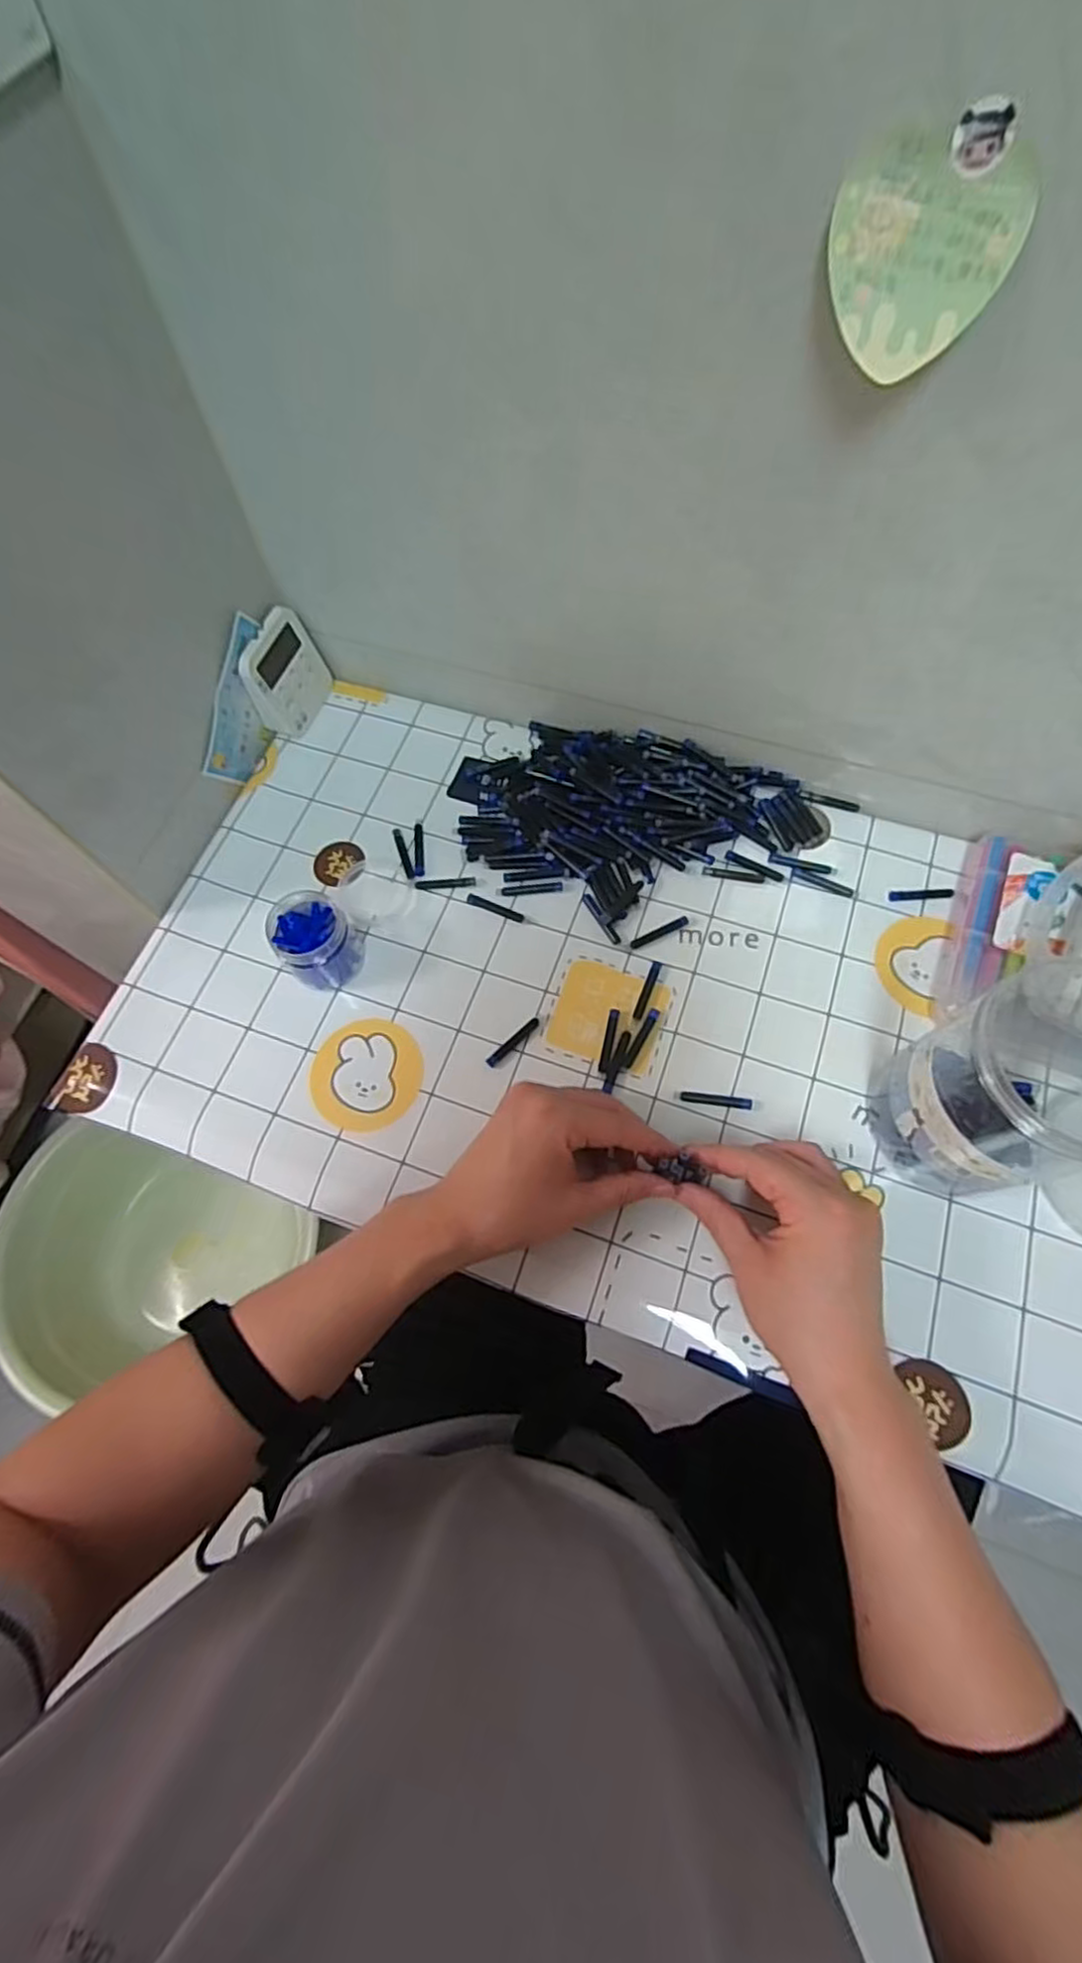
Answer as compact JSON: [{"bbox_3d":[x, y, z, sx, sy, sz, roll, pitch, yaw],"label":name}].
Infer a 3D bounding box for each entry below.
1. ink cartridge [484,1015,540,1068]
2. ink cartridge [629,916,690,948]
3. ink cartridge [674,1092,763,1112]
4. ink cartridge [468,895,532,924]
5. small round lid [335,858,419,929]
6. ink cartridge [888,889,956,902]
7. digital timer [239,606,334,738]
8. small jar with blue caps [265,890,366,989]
[{"bbox_3d":[-0.019,0.042,0.494,0.007,0.004,0.047,42,74,16],"label":"ink cartridge"},{"bbox_3d":[0.088,-0.036,0.526,0.047,0.004,0.007,-25,69,-9],"label":"ink cartridge"},{"bbox_3d":[0.119,0.079,0.479,0.057,0.005,0.008,9,68,5],"label":"ink cartridge"},{"bbox_3d":[-0.031,-0.054,0.533,0.050,0.004,0.008,23,70,10],"label":"ink cartridge"},{"bbox_3d":[-0.127,-0.068,0.545,0.055,0.006,0.059,0,68,1],"label":"small round lid"},{"bbox_3d":[0.283,-0.064,0.531,0.046,0.005,0.008,-3,68,0],"label":"ink cartridge"},{"bbox_3d":[-0.209,-0.252,0.584,0.018,0.079,0.076,15,68,24],"label":"digital timer"},{"bbox_3d":[-0.157,-0.031,0.499,0.055,0.055,0.057,0,68,1],"label":"small jar with blue caps"}]

